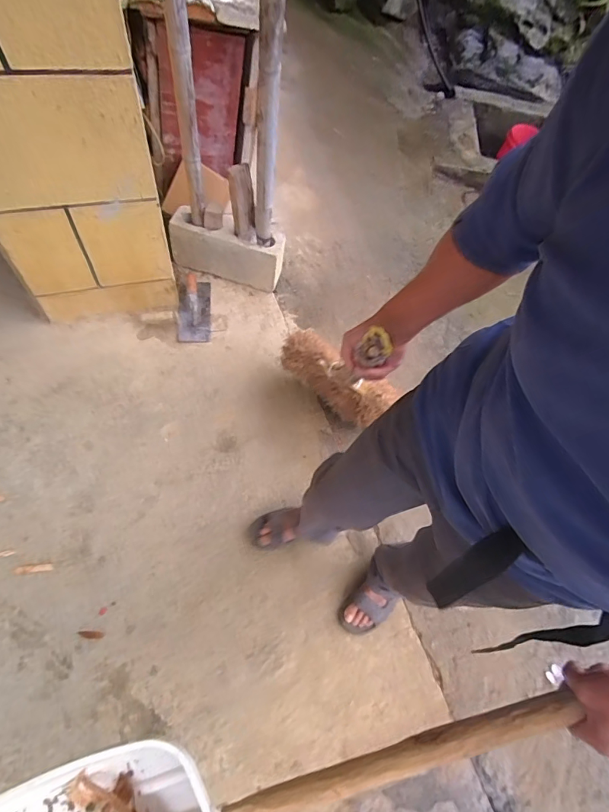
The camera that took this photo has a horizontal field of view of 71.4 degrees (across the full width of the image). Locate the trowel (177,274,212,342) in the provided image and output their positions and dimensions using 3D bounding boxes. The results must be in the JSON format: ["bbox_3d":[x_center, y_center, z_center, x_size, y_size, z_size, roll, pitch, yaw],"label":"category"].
[{"bbox_3d":[-0.392,-0.352,1.525,0.113,0.085,0.285,0,71,-3],"label":"trowel"}]

